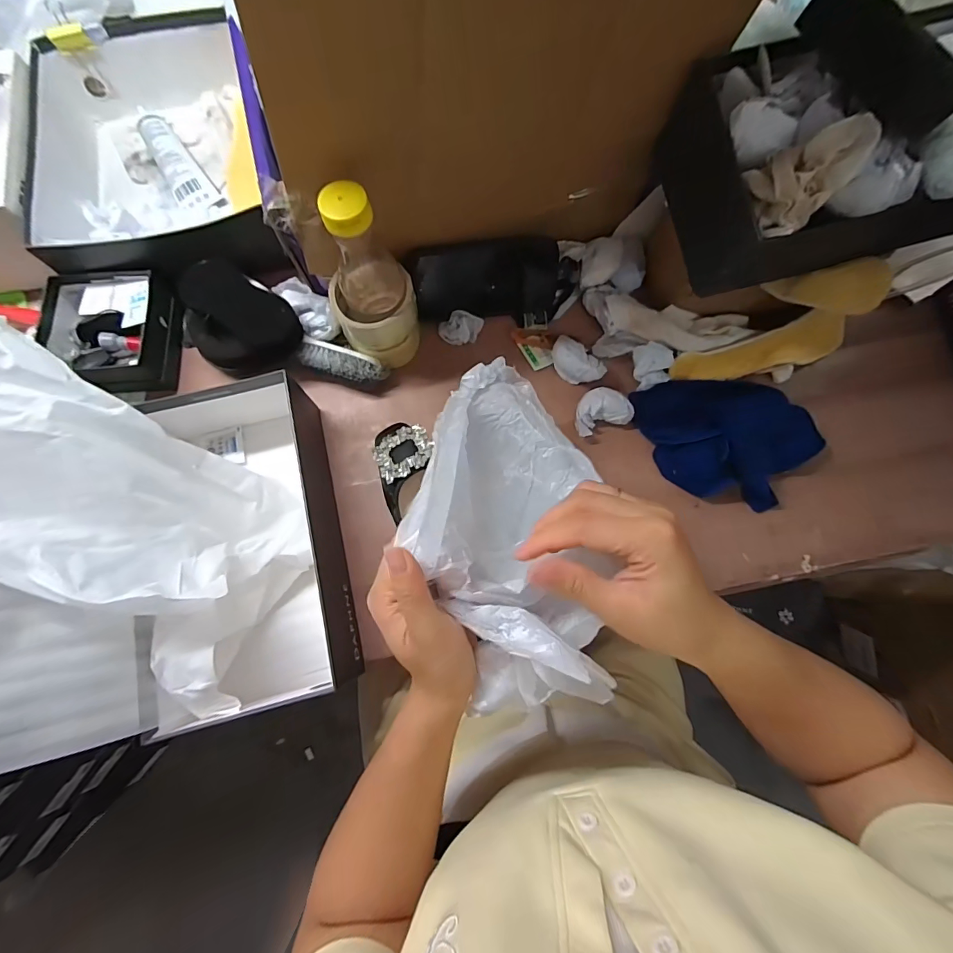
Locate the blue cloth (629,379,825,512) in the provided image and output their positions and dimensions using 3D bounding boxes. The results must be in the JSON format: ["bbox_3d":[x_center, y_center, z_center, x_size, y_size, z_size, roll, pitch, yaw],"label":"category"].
[{"bbox_3d":[0.266,-0.039,0.469,0.189,0.042,0.117,15,77,4],"label":"blue cloth"}]

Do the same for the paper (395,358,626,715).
[{"bbox_3d":[0.025,0.019,0.338,0.120,0.093,0.264,5,42,1],"label":"paper"}]

